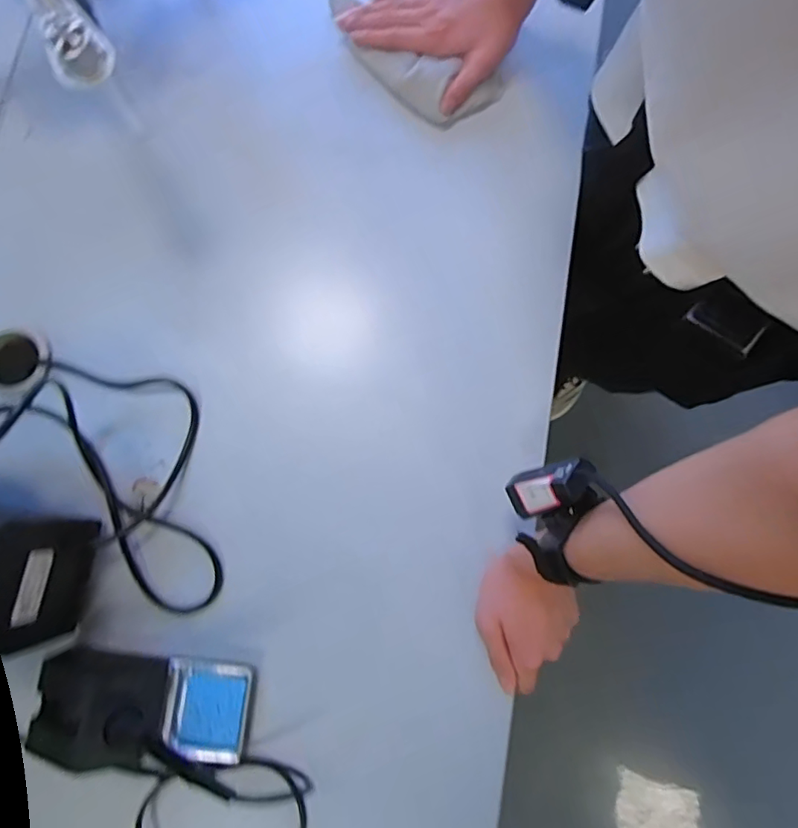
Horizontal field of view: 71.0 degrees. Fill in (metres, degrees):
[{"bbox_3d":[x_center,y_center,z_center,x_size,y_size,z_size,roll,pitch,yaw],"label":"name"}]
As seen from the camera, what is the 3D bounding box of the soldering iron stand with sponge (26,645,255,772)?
[{"bbox_3d":[-0.200,0.231,0.426,0.163,0.094,0.072,7,80,2],"label":"soldering iron stand with sponge"}]

